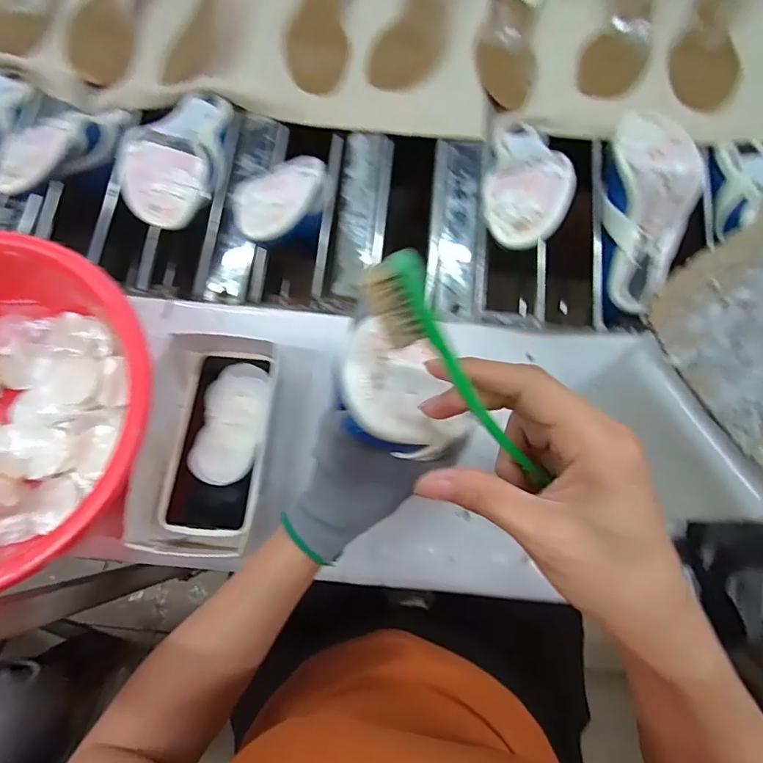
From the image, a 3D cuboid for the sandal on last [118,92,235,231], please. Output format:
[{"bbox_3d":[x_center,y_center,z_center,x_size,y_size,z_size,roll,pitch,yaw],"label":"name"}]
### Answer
[{"bbox_3d":[-0.230,-0.263,0.550,0.092,0.057,0.217,5,55,0],"label":"sandal on last"}]

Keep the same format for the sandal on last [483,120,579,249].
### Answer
[{"bbox_3d":[0.155,-0.237,0.532,0.086,0.057,0.227,7,54,0],"label":"sandal on last"}]

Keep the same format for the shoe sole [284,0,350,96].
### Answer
[{"bbox_3d":[-0.079,-0.492,0.626,0.079,0.021,0.250,4,76,0],"label":"shoe sole"}]

